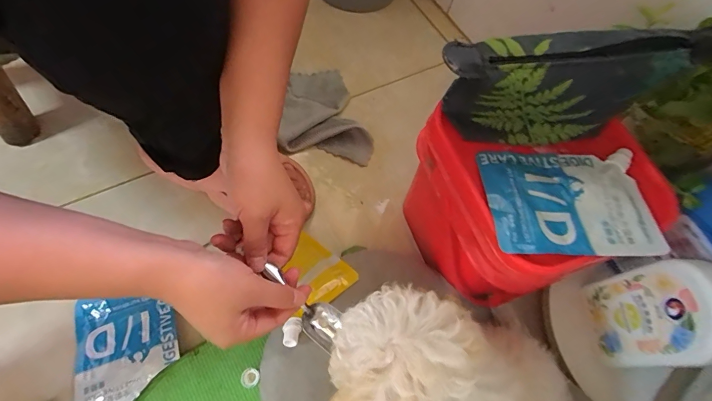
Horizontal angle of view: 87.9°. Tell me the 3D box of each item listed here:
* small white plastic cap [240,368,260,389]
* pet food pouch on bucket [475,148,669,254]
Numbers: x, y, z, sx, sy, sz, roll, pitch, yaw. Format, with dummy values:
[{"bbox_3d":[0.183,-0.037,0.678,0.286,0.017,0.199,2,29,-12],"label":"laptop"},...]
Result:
[{"bbox_3d":[-0.118,0.197,0.411,0.022,0.012,0.020,3,65,-6],"label":"small white plastic cap"},{"bbox_3d":[0.194,-0.003,0.342,0.150,0.013,0.109,-1,60,-1],"label":"pet food pouch on bucket"}]

